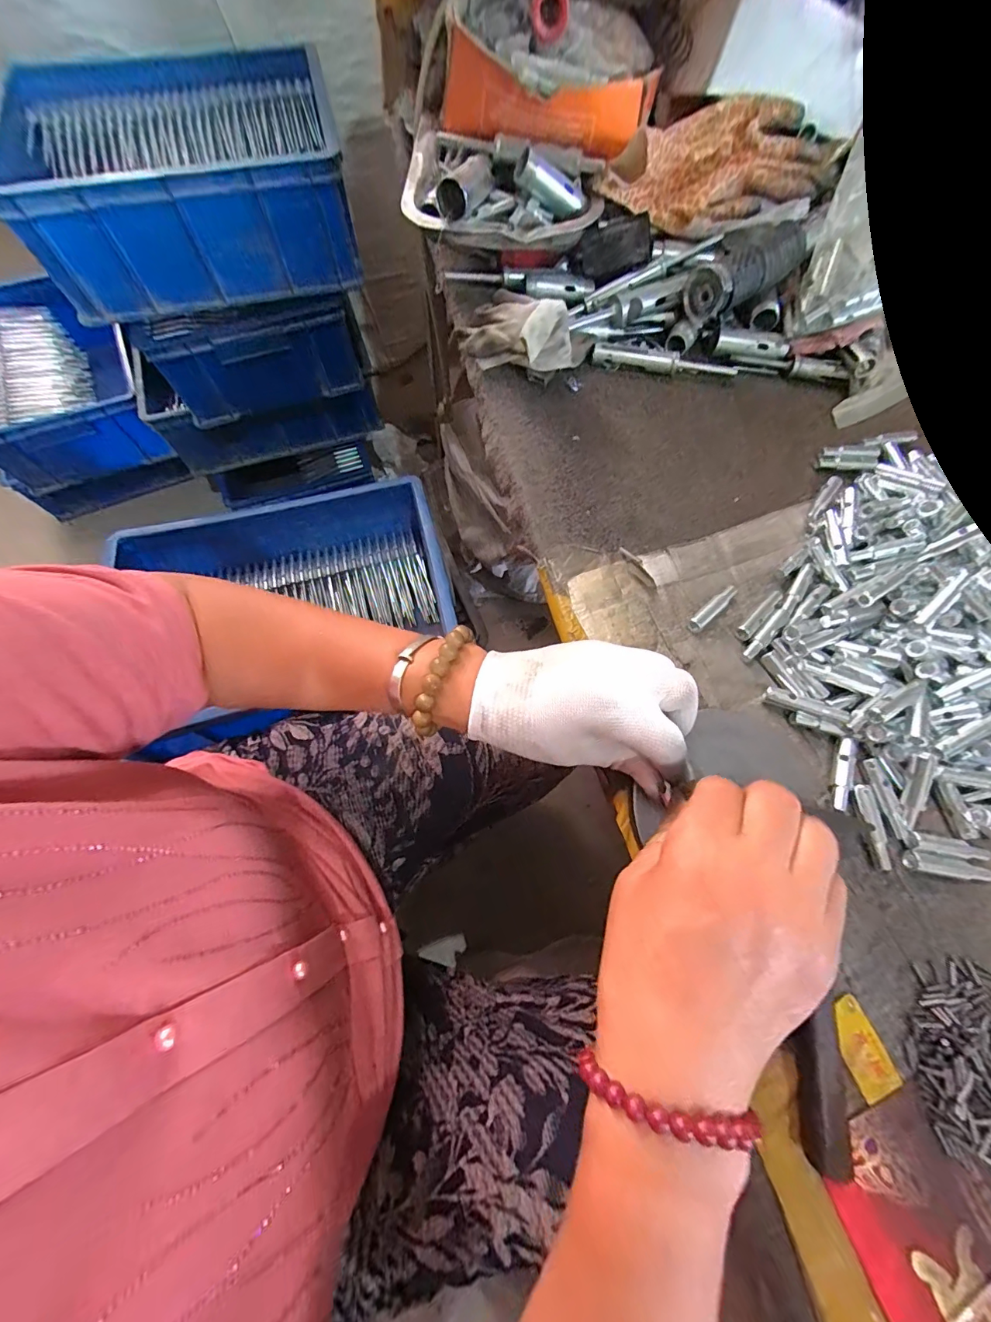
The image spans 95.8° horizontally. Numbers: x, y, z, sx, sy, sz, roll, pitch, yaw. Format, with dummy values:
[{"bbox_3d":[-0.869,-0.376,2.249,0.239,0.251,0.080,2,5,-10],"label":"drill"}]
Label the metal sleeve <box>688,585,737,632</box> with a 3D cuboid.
[{"bbox_3d":[0.165,-0.040,0.339,0.051,0.010,0.011,-40,76,-15],"label":"metal sleeve"}]

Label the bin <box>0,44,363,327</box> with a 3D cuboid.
[{"bbox_3d":[-0.411,-0.656,0.612,0.401,0.131,0.333,-19,72,-9],"label":"bin"}]

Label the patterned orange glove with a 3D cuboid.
[{"bbox_3d":[0.206,-0.441,0.414,0.223,0.076,0.089,0,70,-2],"label":"patterned orange glove"}]

